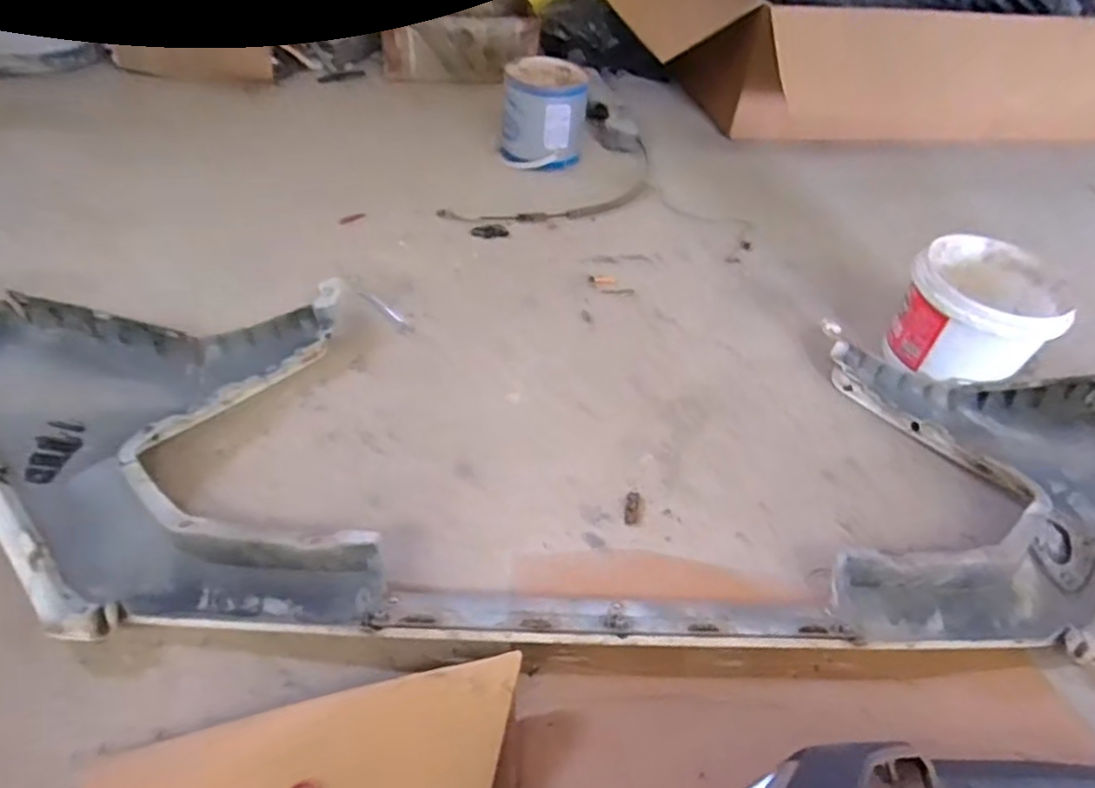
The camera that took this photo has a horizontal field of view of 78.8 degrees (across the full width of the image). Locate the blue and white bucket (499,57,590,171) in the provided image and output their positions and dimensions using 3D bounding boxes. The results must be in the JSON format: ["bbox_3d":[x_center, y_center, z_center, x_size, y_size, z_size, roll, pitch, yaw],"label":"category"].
[{"bbox_3d":[-0.007,-0.526,1.264,0.156,0.155,0.131,4,44,-4],"label":"blue and white bucket"}]

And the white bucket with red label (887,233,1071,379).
[{"bbox_3d":[0.553,-0.100,0.877,0.180,0.133,0.176,4,44,-4],"label":"white bucket with red label"}]

